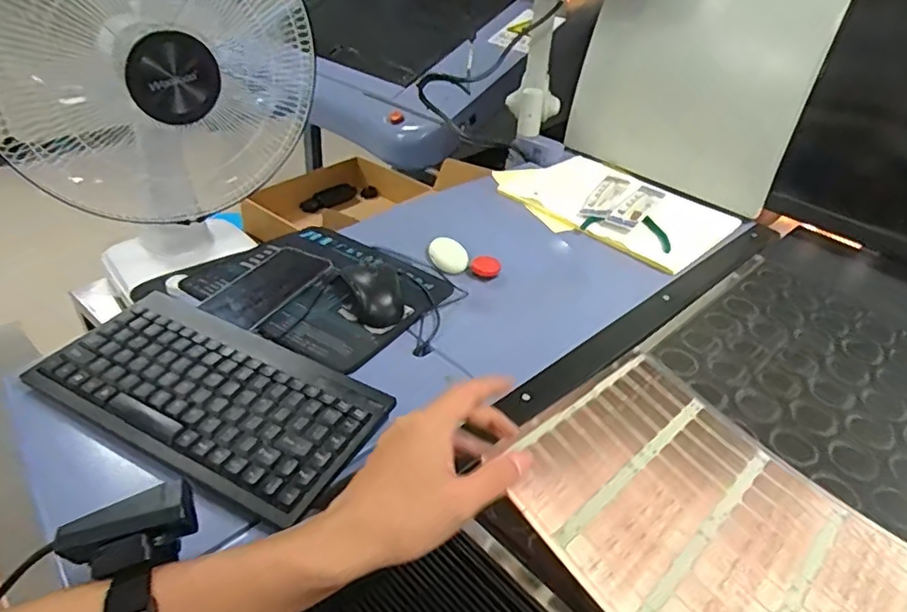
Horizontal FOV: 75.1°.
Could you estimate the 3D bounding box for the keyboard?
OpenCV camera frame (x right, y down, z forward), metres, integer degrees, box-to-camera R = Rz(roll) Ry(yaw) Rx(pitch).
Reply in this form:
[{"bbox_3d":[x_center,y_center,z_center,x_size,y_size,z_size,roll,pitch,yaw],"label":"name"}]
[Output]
[{"bbox_3d":[-0.207,0.072,0.511,0.282,0.027,0.145,21,37,19],"label":"keyboard"}]

